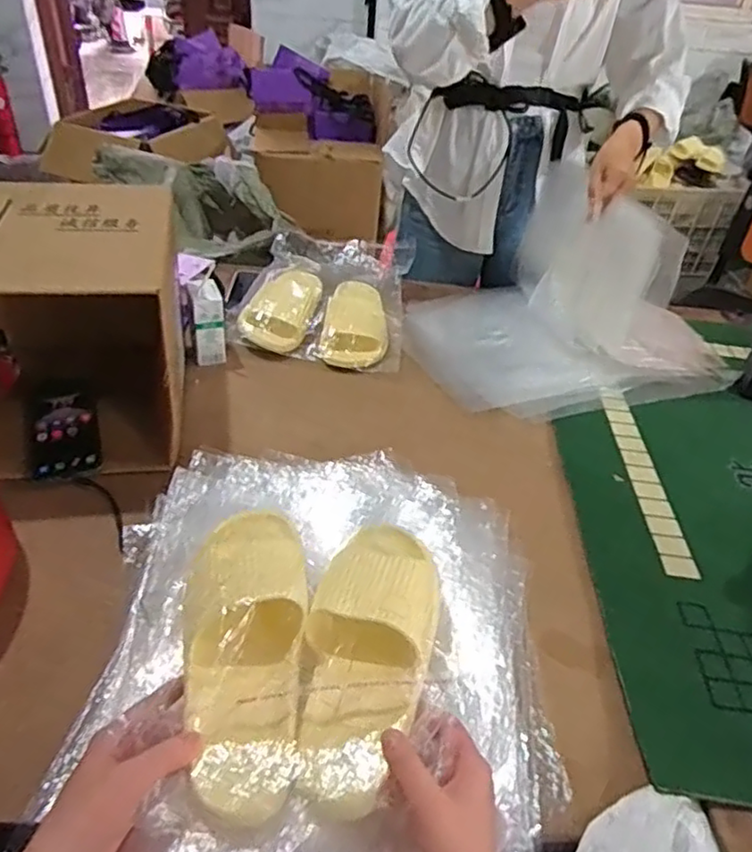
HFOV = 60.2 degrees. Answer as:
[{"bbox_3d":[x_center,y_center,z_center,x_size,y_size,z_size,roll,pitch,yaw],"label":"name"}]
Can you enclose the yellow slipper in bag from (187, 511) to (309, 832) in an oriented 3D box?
[{"bbox_3d":[-0.104,0.178,0.527,0.091,0.059,0.244,0,58,-6],"label":"yellow slipper in bag"}]

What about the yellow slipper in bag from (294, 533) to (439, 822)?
[{"bbox_3d":[-0.007,0.192,0.548,0.106,0.070,0.241,15,55,-1],"label":"yellow slipper in bag"}]

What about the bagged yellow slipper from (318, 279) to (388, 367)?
[{"bbox_3d":[-0.034,-0.166,1.037,0.104,0.053,0.201,4,39,-1],"label":"bagged yellow slipper"}]

